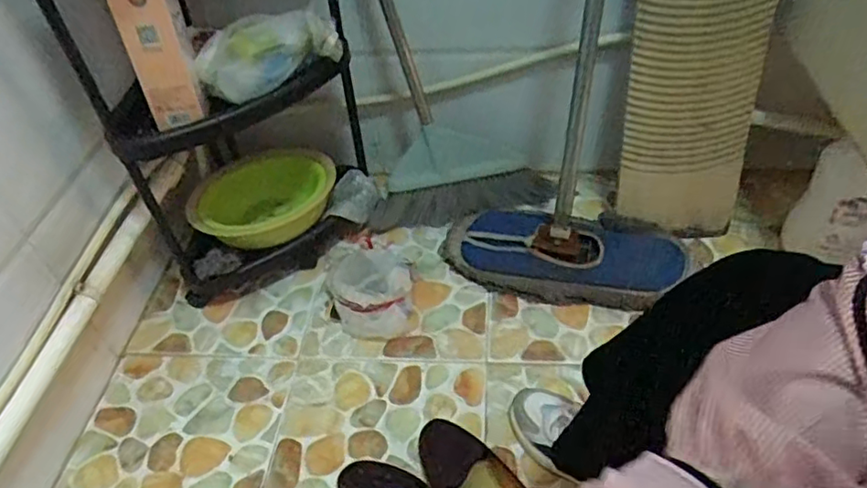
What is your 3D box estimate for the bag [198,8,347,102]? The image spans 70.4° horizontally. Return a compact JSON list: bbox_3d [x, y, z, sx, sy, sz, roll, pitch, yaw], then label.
[{"bbox_3d":[-0.230,-0.273,0.862,0.192,0.096,0.074,-11,45,-6],"label":"bag"}]

